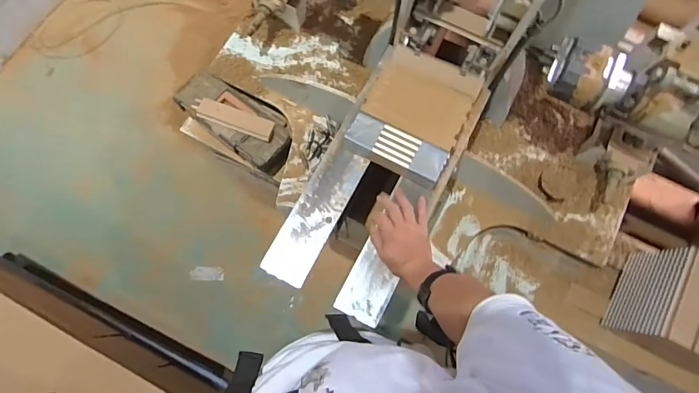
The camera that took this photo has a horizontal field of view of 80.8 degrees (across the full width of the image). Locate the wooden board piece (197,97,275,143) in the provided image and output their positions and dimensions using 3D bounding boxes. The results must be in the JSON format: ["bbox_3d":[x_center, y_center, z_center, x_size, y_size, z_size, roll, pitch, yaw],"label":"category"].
[{"bbox_3d":[-0.251,-0.171,0.914,0.170,0.026,0.045,18,76,4],"label":"wooden board piece"}]

